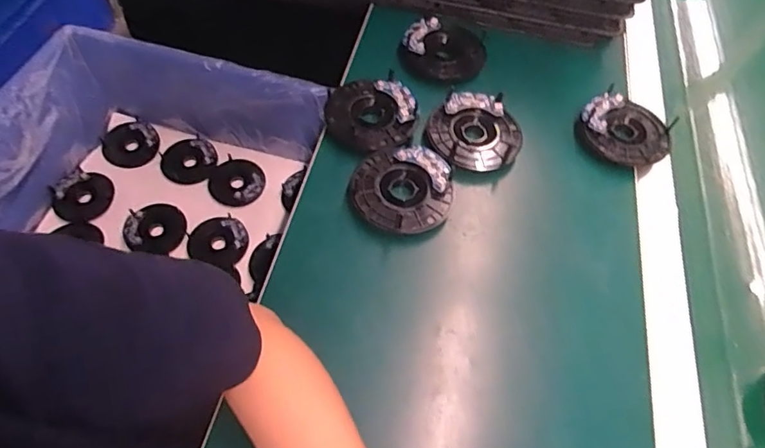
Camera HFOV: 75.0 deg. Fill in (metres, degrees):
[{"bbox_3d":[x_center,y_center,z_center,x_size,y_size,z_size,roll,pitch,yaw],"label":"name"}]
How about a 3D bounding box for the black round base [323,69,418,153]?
[{"bbox_3d":[-0.013,-0.121,0.540,0.097,0.012,0.095,2,58,-3],"label":"black round base"}]

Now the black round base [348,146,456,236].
[{"bbox_3d":[0.020,-0.036,0.493,0.099,0.017,0.097,2,58,-3],"label":"black round base"}]

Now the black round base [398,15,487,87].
[{"bbox_3d":[0.073,-0.211,0.606,0.100,0.018,0.108,2,58,-3],"label":"black round base"}]

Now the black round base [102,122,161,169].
[{"bbox_3d":[-0.484,-0.152,0.963,0.103,0.012,0.093,17,80,2],"label":"black round base"}]

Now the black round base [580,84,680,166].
[{"bbox_3d":[0.274,-0.108,0.564,0.097,0.032,0.092,2,58,-3],"label":"black round base"}]

